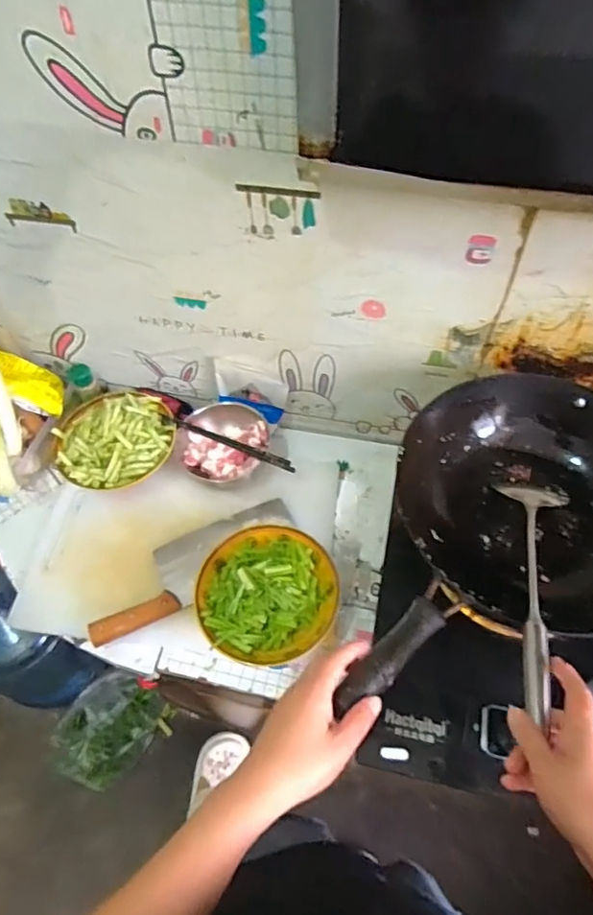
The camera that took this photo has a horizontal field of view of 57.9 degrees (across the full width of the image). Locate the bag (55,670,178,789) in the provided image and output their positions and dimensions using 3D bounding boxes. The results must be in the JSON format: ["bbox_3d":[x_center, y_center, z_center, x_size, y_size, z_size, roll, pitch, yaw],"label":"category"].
[{"bbox_3d":[-0.429,0.615,1.247,0.255,0.139,0.195,-37,63,-21],"label":"bag"}]

